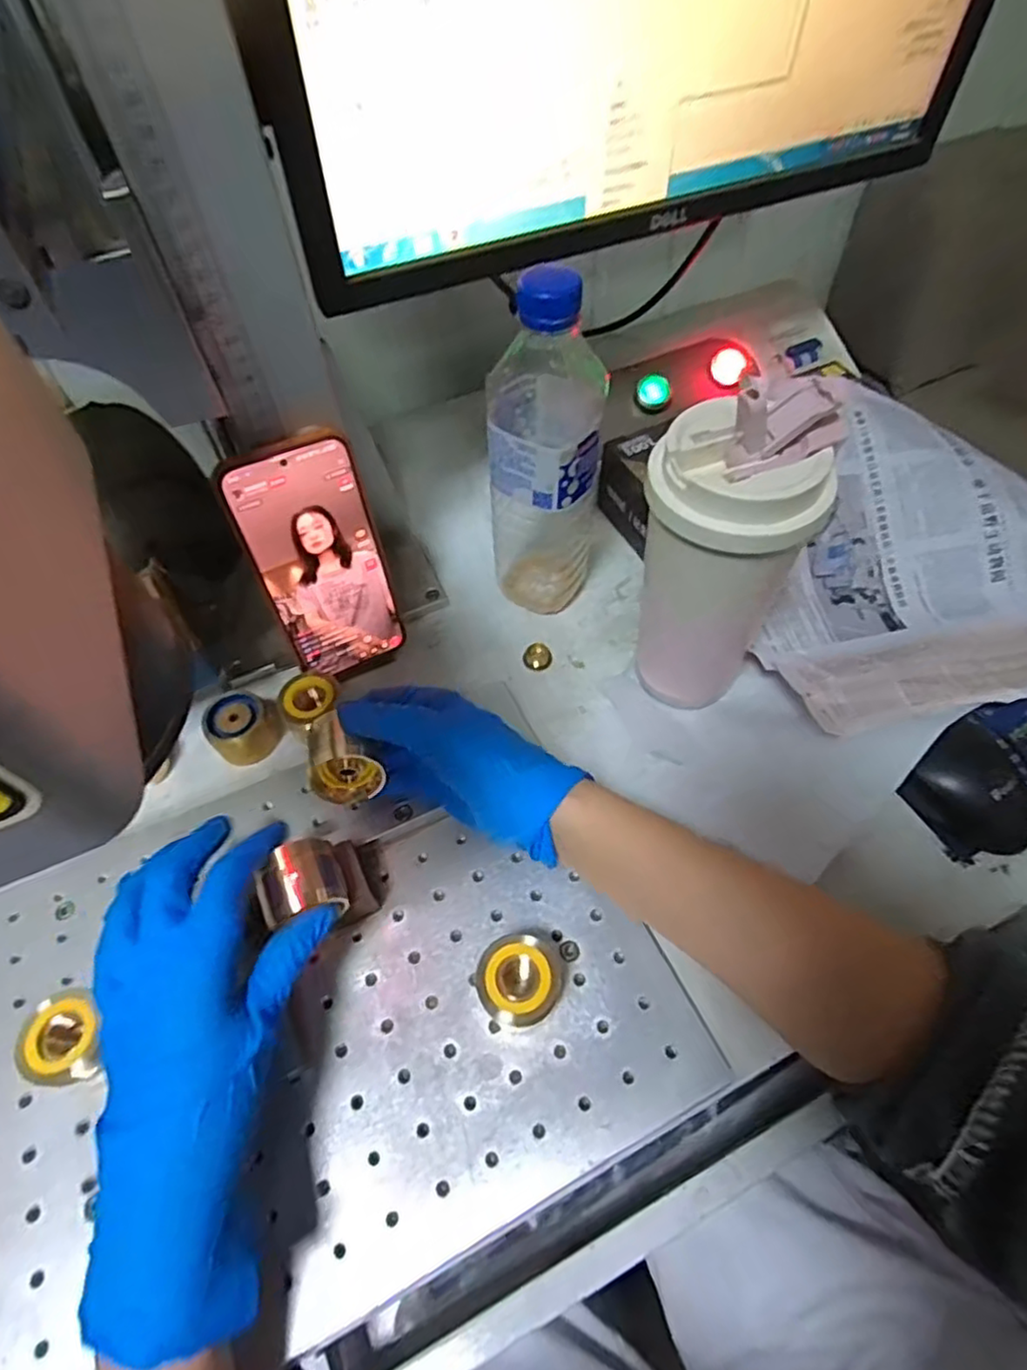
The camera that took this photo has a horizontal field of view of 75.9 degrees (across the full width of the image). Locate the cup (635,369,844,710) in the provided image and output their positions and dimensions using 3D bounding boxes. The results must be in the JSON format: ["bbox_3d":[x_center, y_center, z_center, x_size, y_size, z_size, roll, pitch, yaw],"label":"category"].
[{"bbox_3d":[0.111,-0.059,0.372,0.084,0.204,0.072,19,59,14],"label":"cup"}]

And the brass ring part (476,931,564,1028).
[{"bbox_3d":[0.004,0.148,0.334,0.041,0.042,0.046,37,65,23],"label":"brass ring part"}]

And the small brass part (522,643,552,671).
[{"bbox_3d":[0.017,-0.020,0.470,0.020,0.007,0.017,0,56,3],"label":"small brass part"}]

